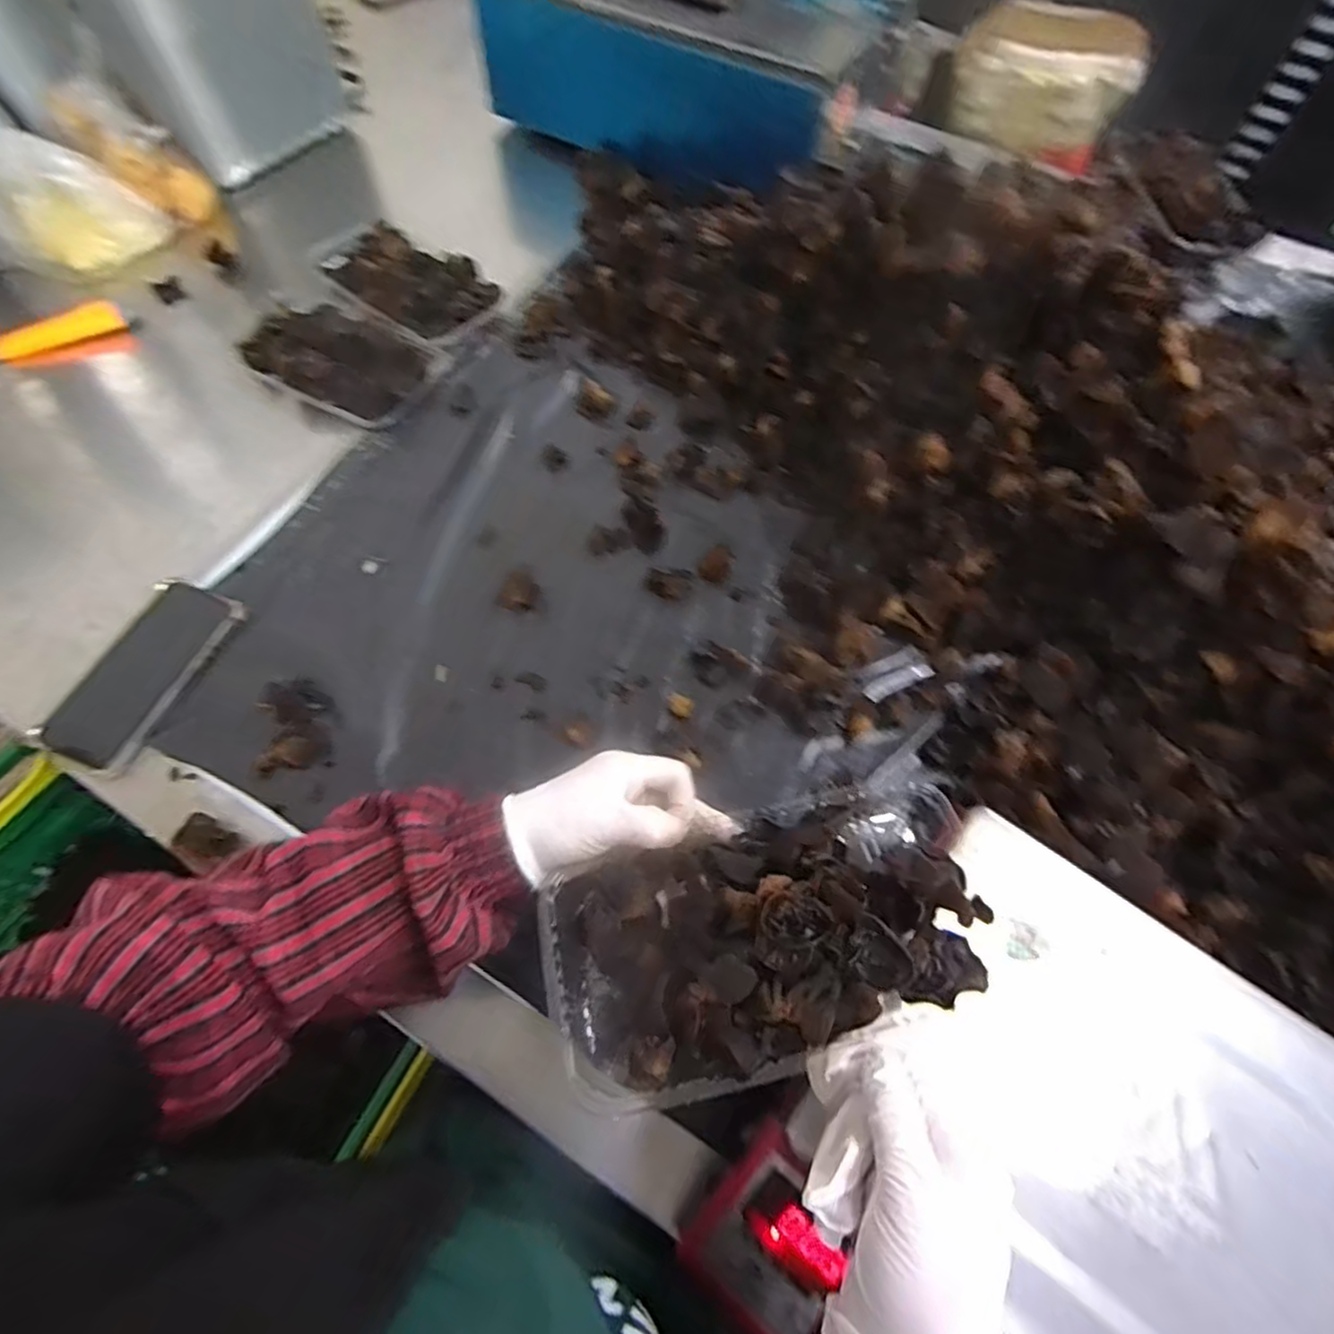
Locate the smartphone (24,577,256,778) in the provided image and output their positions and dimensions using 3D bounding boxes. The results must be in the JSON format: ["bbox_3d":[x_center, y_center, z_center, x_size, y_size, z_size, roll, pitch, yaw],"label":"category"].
[{"bbox_3d":[-0.424,0.004,0.538,0.083,0.015,0.163,21,69,16],"label":"smartphone"}]

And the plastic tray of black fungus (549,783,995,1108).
[{"bbox_3d":[0.050,0.140,0.349,0.222,0.050,0.117,-15,65,-10],"label":"plastic tray of black fungus"}]

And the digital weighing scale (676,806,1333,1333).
[{"bbox_3d":[0.210,0.279,0.346,0.295,0.091,0.298,35,68,16],"label":"digital weighing scale"}]

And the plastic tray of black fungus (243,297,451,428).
[{"bbox_3d":[-0.337,-0.321,0.689,0.199,0.032,0.116,23,64,9],"label":"plastic tray of black fungus"}]

